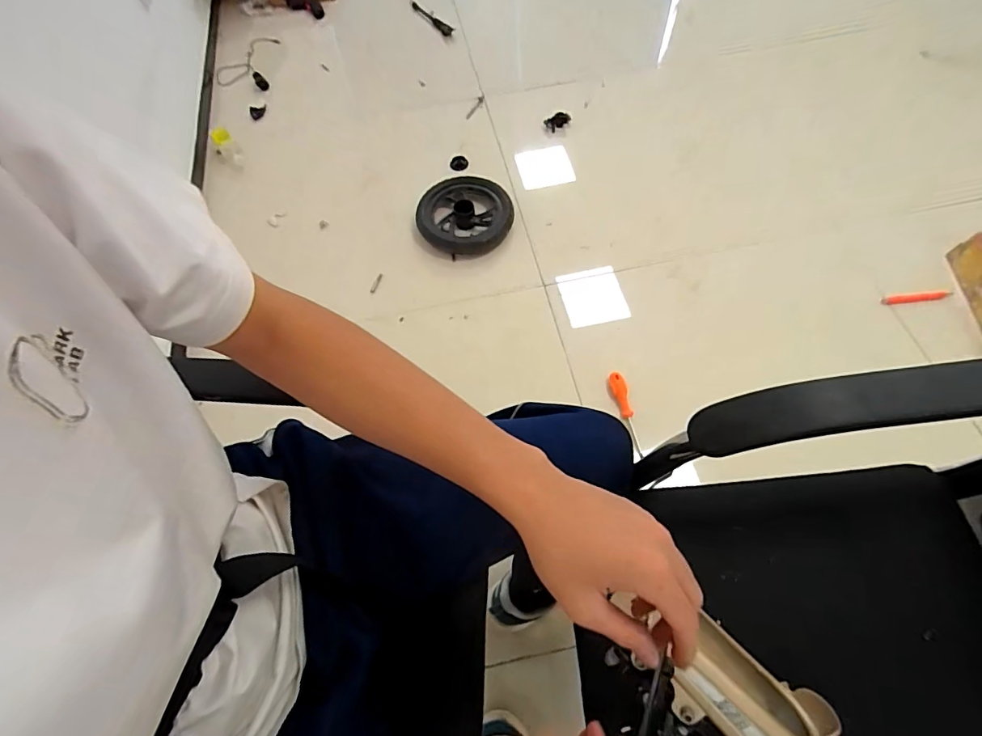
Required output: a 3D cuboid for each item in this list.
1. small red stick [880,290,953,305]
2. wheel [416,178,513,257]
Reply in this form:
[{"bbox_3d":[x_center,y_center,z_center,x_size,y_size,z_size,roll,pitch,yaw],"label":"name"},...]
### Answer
[{"bbox_3d":[1.057,-0.176,1.195,0.160,0.025,0.017,-5,63,1],"label":"small red stick"},{"bbox_3d":[-0.071,-0.427,1.351,0.268,0.087,0.255,25,67,15],"label":"wheel"}]

